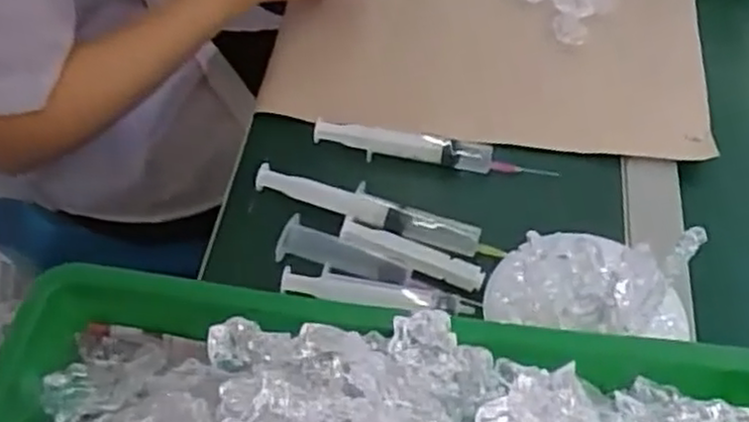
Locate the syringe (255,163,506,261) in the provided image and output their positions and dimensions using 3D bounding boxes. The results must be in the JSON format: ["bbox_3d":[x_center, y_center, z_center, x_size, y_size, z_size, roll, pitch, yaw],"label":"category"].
[{"bbox_3d":[0.002,0.002,0.548,0.182,0.026,0.027,19,56,13],"label":"syringe"}]

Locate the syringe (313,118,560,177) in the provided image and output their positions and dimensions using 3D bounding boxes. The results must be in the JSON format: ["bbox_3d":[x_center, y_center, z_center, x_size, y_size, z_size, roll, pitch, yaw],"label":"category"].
[{"bbox_3d":[0.044,-0.048,0.586,0.183,0.031,0.020,6,54,4],"label":"syringe"}]

